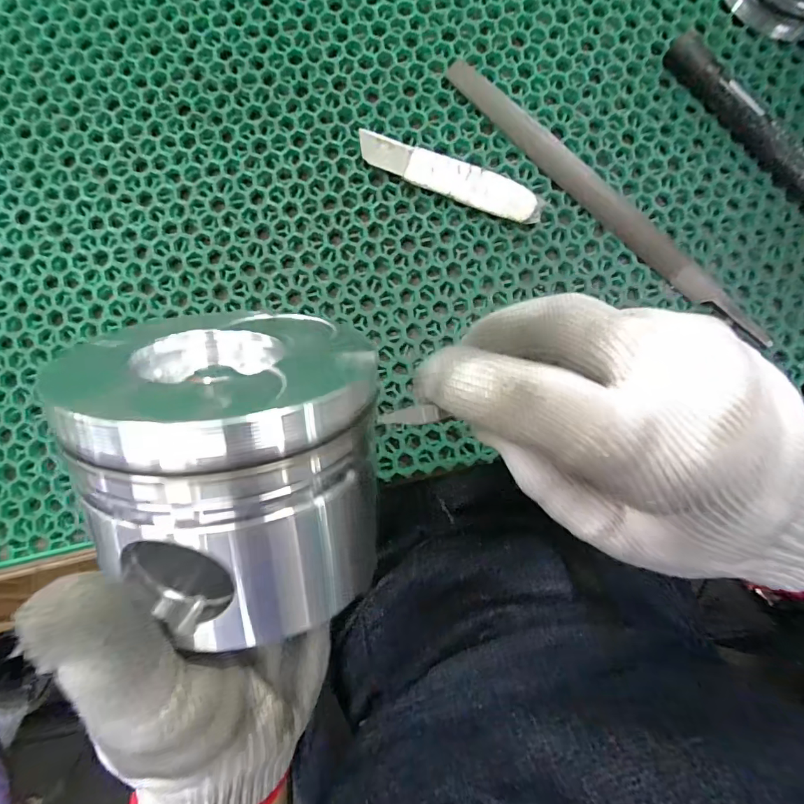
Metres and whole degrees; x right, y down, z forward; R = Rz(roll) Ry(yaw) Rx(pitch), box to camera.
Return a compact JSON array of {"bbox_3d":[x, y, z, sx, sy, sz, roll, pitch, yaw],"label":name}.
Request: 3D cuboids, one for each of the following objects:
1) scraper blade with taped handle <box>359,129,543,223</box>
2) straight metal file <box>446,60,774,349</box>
[{"bbox_3d":[0.028,-0.129,0.255,0.110,0.010,0.021,19,86,0],"label":"scraper blade with taped handle"},{"bbox_3d":[0.121,-0.119,0.259,0.239,0.004,0.020,42,86,2],"label":"straight metal file"}]

